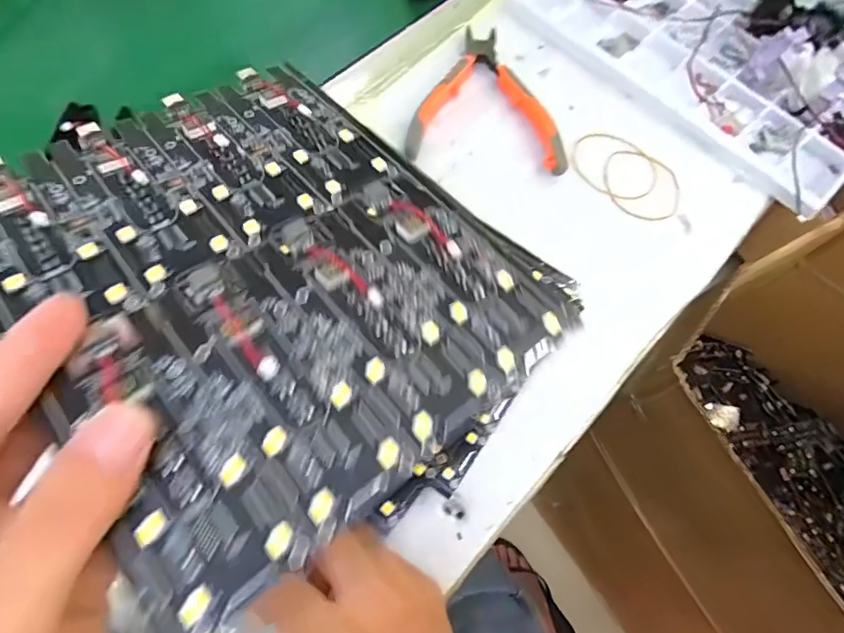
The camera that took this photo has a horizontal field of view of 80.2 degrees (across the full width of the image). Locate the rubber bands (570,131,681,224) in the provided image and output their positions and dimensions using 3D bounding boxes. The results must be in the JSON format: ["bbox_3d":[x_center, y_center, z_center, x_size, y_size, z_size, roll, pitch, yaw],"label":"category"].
[{"bbox_3d":[0.161,-0.113,0.392,0.093,0.005,0.060,41,72,15],"label":"rubber bands"}]

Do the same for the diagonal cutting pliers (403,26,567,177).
[{"bbox_3d":[0.058,-0.180,0.406,0.119,0.016,0.137,9,66,2],"label":"diagonal cutting pliers"}]

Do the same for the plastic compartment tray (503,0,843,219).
[{"bbox_3d":[0.271,-0.265,0.435,0.240,0.034,0.311,-41,74,-17],"label":"plastic compartment tray"}]

